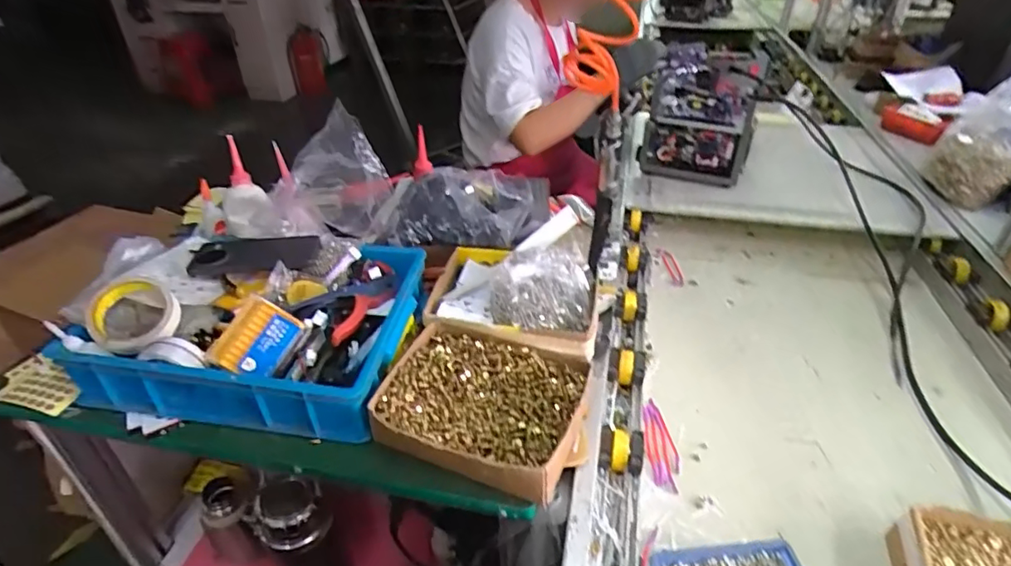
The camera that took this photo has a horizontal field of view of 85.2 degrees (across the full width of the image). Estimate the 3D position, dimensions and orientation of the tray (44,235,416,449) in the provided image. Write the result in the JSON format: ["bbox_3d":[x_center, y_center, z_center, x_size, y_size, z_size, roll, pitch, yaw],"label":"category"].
[{"bbox_3d":[-0.311,0.052,0.714,0.373,0.114,0.275,6,35,9],"label":"tray"}]

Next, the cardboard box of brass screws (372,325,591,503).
[{"bbox_3d":[-0.023,0.135,0.621,0.220,0.055,0.186,10,36,15],"label":"cardboard box of brass screws"}]

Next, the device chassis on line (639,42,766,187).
[{"bbox_3d":[0.458,-0.402,1.285,0.213,0.193,0.398,12,36,17],"label":"device chassis on line"}]

